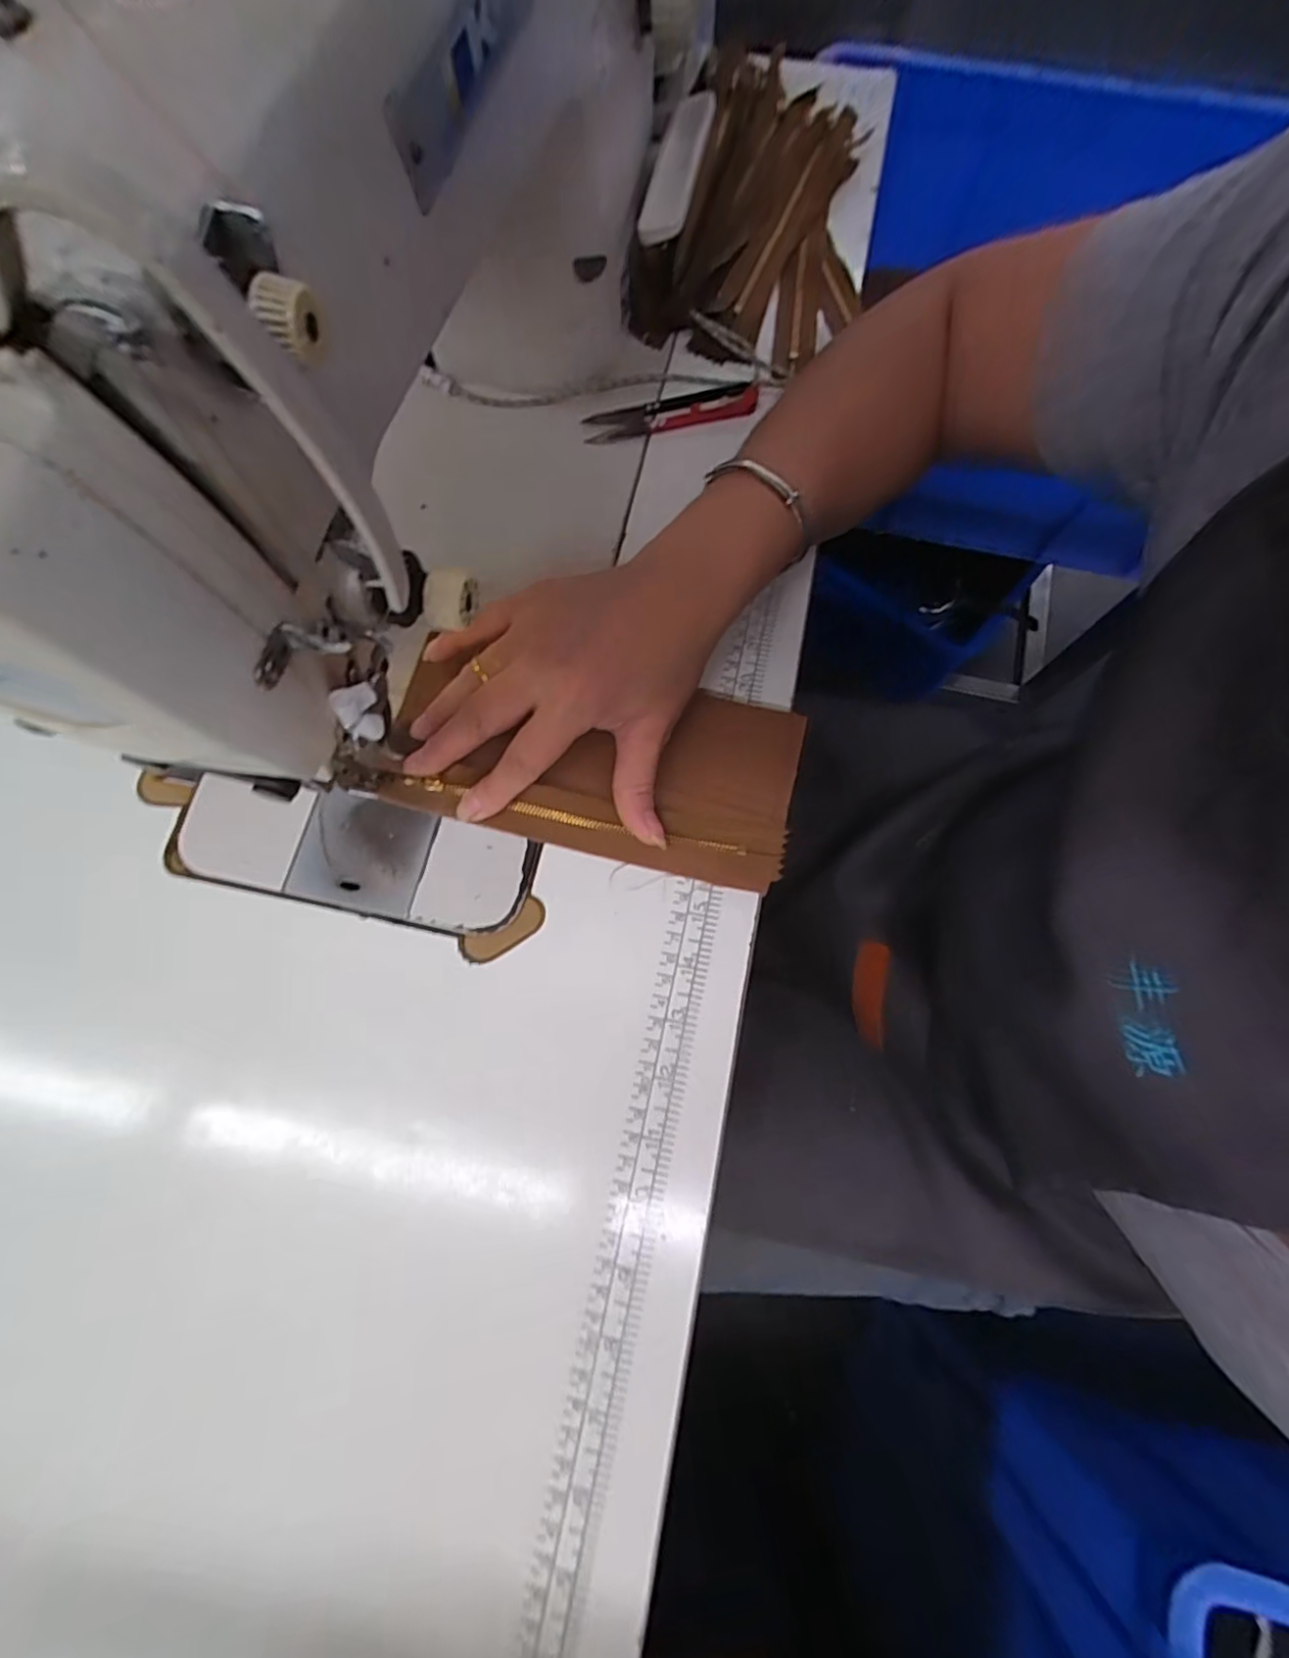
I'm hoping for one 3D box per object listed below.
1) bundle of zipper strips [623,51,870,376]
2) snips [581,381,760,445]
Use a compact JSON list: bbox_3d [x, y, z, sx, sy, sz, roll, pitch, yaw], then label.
[{"bbox_3d":[0.084,-0.414,0.414,0.128,0.048,0.238,17,75,5],"label":"bundle of zipper strips"},{"bbox_3d":[0.016,-0.259,0.390,0.106,0.012,0.024,-11,74,-3],"label":"snips"}]

